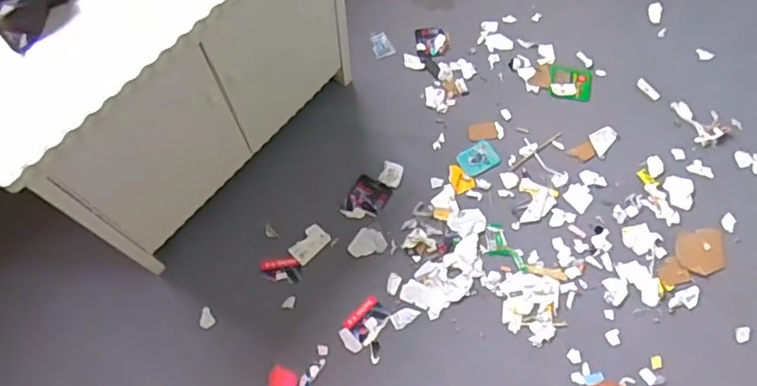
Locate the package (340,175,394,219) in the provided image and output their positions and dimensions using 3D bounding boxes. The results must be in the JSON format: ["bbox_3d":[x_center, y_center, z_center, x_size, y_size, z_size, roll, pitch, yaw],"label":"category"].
[{"bbox_3d":[-0.032,0.018,1.500,0.095,0.015,0.128,30,69,12],"label":"package"}]

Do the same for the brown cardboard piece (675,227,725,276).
[{"bbox_3d":[0.816,0.146,1.430,0.133,0.006,0.109,-14,67,-6],"label":"brown cardboard piece"}]

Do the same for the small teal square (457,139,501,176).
[{"bbox_3d":[0.273,-0.094,1.540,0.108,0.011,0.084,-33,70,-14],"label":"small teal square"}]

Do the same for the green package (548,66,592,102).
[{"bbox_3d":[0.549,-0.315,1.628,0.116,0.013,0.110,11,66,5],"label":"green package"}]

